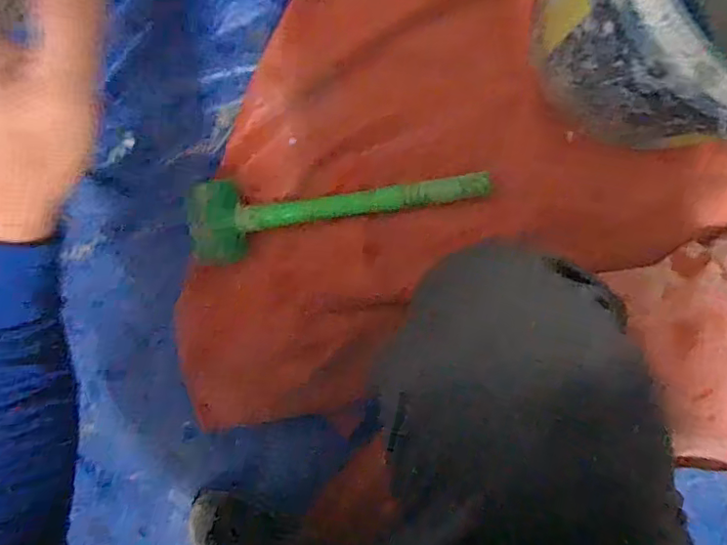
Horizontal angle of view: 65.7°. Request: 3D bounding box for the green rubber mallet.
[{"bbox_3d":[-0.041,-0.062,0.658,0.320,0.053,0.097,-2,95,1],"label":"green rubber mallet"}]

